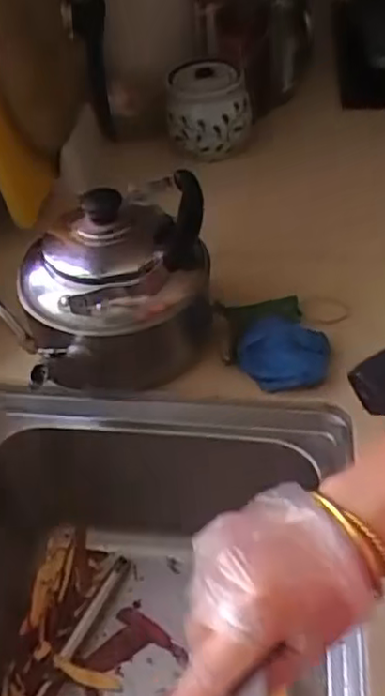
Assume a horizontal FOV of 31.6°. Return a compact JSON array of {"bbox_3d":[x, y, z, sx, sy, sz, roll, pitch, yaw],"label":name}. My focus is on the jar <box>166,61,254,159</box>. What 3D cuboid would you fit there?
[{"bbox_3d":[0.022,-0.323,0.931,0.110,0.111,0.106,-2,45,2],"label":"jar"}]

